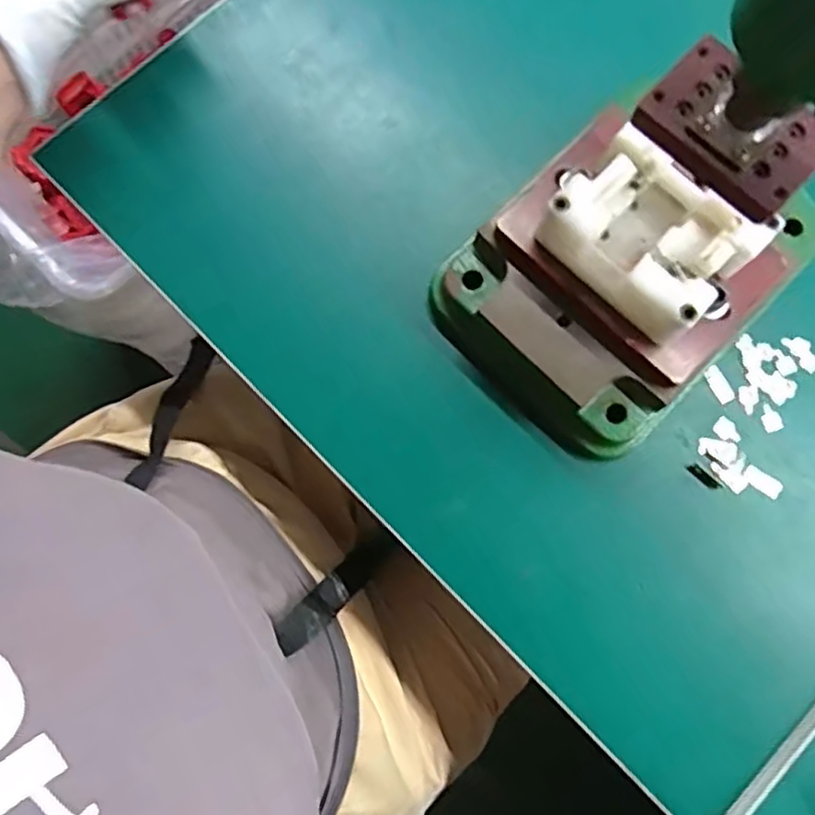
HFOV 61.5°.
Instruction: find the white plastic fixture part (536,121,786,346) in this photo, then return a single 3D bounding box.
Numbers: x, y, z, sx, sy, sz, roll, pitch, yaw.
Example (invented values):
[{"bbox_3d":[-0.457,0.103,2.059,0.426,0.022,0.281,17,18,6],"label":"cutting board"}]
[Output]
[{"bbox_3d":[0.135,-0.097,0.378,0.101,0.041,0.091,43,81,6],"label":"white plastic fixture part"}]

